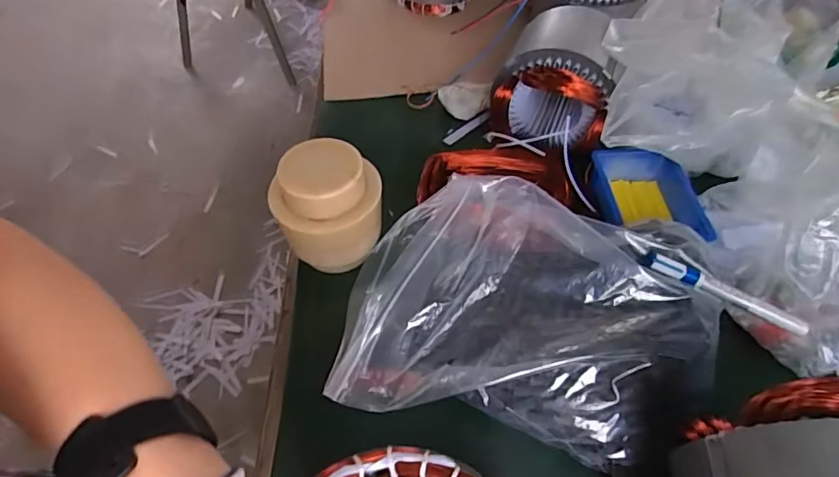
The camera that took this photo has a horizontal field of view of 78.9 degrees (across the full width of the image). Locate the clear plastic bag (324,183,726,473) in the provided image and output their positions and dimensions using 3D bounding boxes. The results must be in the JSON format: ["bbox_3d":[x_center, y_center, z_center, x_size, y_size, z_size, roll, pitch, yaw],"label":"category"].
[{"bbox_3d":[0.099,0.057,0.444,0.299,0.088,0.218,9,53,10],"label":"clear plastic bag"}]

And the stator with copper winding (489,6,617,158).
[{"bbox_3d":[0.162,-0.205,0.631,0.139,0.116,0.144,8,53,10],"label":"stator with copper winding"}]

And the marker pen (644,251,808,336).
[{"bbox_3d":[0.266,0.048,0.445,0.141,0.011,0.019,25,56,2],"label":"marker pen"}]

